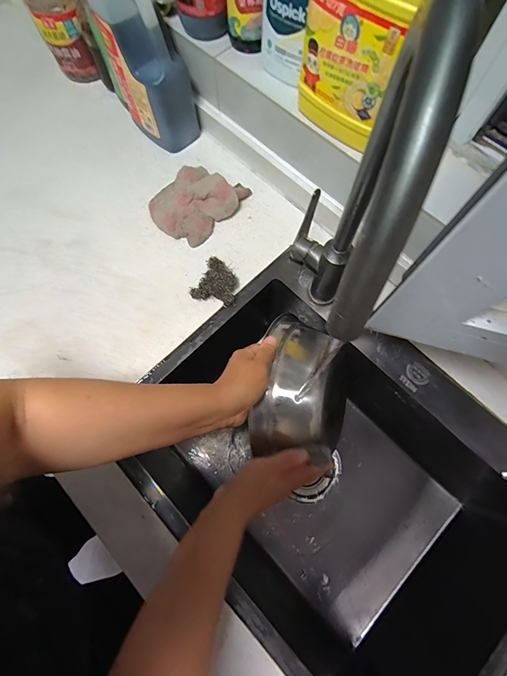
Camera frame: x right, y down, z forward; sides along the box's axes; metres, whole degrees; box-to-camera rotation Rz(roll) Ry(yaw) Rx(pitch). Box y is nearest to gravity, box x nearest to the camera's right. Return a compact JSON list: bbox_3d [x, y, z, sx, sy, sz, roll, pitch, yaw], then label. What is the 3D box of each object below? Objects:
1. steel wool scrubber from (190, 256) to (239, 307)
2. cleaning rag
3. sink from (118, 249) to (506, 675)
[{"bbox_3d":[-0.060,-0.096,0.523,0.071,0.028,0.074,12,73,3],"label":"steel wool scrubber"},{"bbox_3d":[-0.105,-0.247,0.564,0.133,0.035,0.154,36,76,10],"label":"cleaning rag"},{"bbox_3d":[0.119,0.223,0.554,0.586,0.219,0.448,43,78,13],"label":"sink"}]

